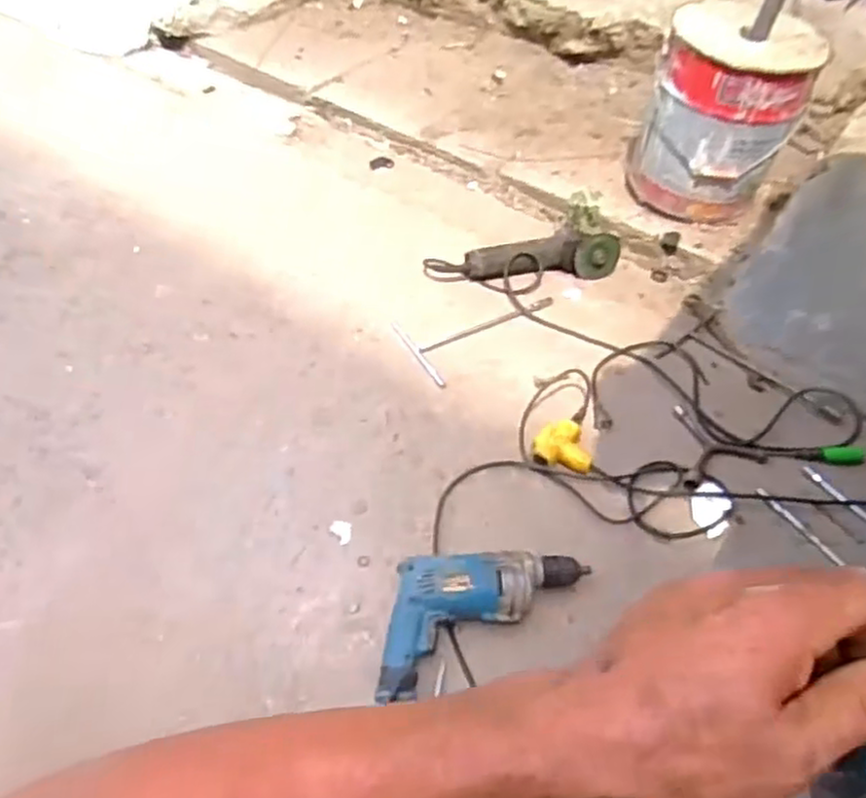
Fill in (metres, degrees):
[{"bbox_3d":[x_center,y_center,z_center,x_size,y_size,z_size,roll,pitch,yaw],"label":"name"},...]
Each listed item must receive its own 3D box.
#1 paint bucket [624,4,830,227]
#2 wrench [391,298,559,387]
[{"bbox_3d":[0.581,-0.575,1.466,0.305,0.357,0.278,12,49,12],"label":"paint bucket"},{"bbox_3d":[0.096,-0.129,1.290,0.292,0.011,0.177,-22,51,-19],"label":"wrench"}]

